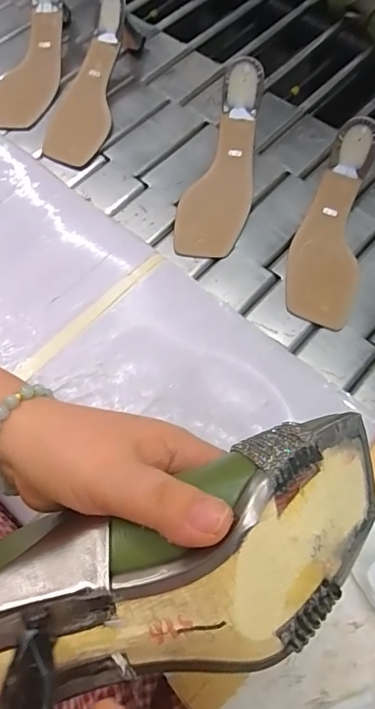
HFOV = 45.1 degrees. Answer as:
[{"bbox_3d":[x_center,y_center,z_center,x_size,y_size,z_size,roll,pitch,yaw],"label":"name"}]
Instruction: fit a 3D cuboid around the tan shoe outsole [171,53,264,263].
[{"bbox_3d":[0.042,-0.214,0.512,0.073,0.039,0.226,15,84,4],"label":"tan shoe outsole"}]

